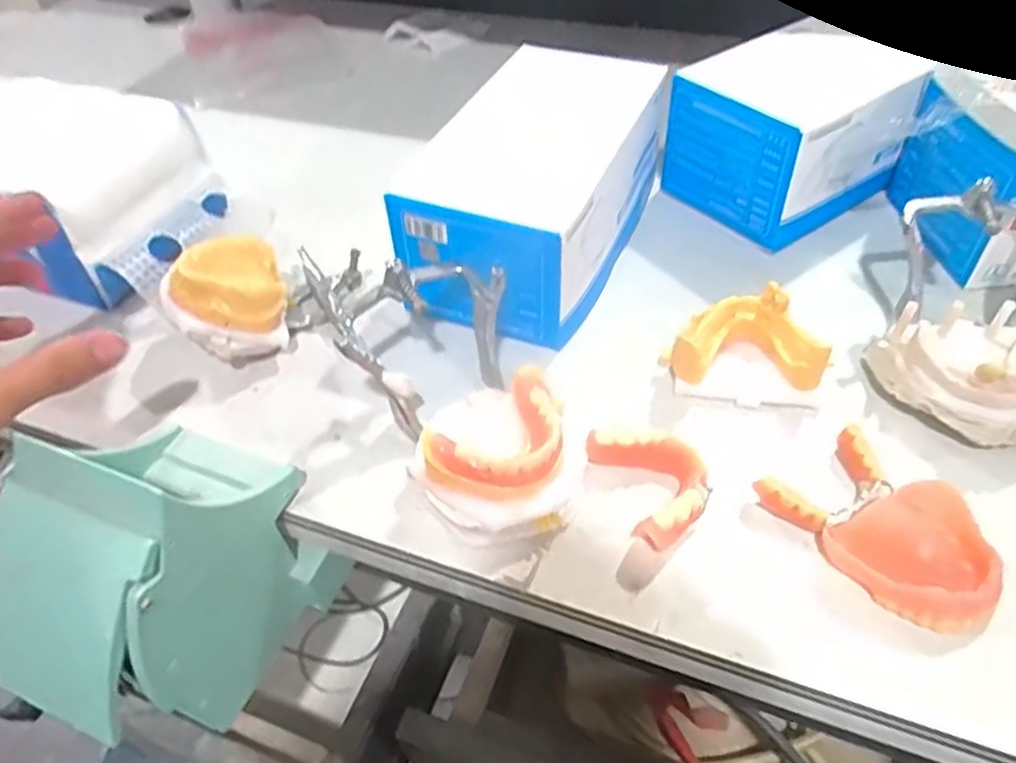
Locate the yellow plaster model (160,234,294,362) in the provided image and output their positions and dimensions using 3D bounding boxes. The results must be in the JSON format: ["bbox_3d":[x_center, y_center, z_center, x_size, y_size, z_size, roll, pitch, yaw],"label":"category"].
[{"bbox_3d":[-0.153,-0.046,0.396,0.061,0.046,0.056,-27,51,-20],"label":"yellow plaster model"}]

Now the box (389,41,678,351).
[{"bbox_3d":[0.017,-0.114,0.427,0.113,0.071,0.194,13,49,15],"label":"box"}]

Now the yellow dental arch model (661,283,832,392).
[{"bbox_3d":[0.122,-0.022,0.371,0.076,0.035,0.044,5,48,8],"label":"yellow dental arch model"}]

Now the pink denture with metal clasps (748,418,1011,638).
[{"bbox_3d":[0.162,0.061,0.306,0.059,0.018,0.090,-34,54,-25],"label":"pink denture with metal clasps"}]

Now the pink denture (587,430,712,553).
[{"bbox_3d":[0.067,0.047,0.325,0.044,0.019,0.059,-17,48,-12],"label":"pink denture"}]

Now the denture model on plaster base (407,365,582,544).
[{"bbox_3d":[-0.007,0.031,0.330,0.072,0.044,0.077,-2,47,2],"label":"denture model on plaster base"}]

